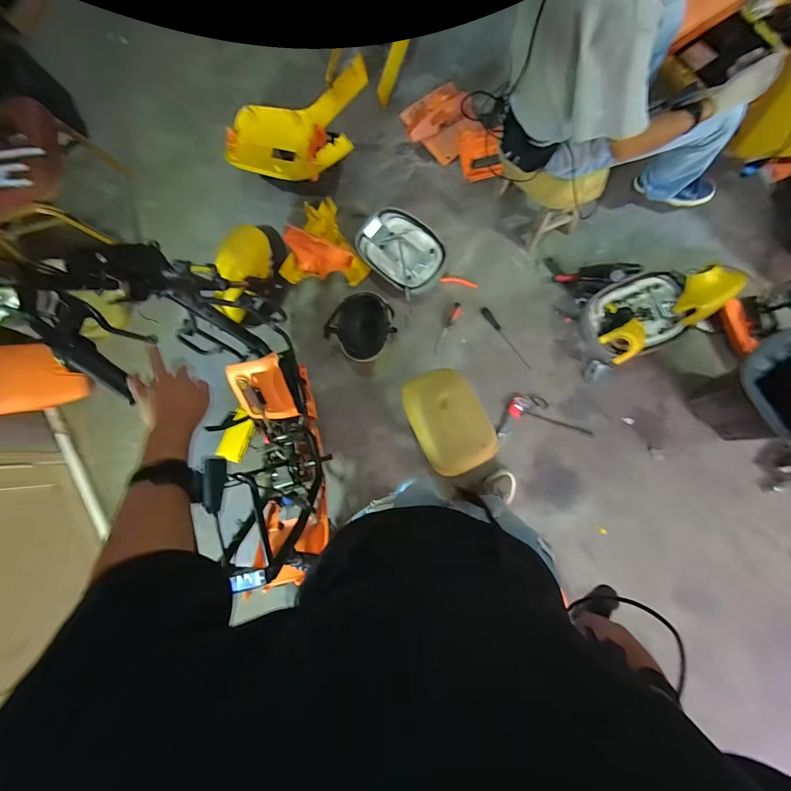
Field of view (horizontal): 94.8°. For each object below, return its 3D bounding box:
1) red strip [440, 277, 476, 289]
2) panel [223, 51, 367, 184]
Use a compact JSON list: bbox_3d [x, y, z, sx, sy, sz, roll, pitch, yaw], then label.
[{"bbox_3d":[0.258,-0.460,1.471,0.146,0.005,0.025,12,100,1],"label":"red strip"},{"bbox_3d":[-0.392,-1.041,1.425,0.597,0.240,0.340,10,83,9],"label":"panel"}]

